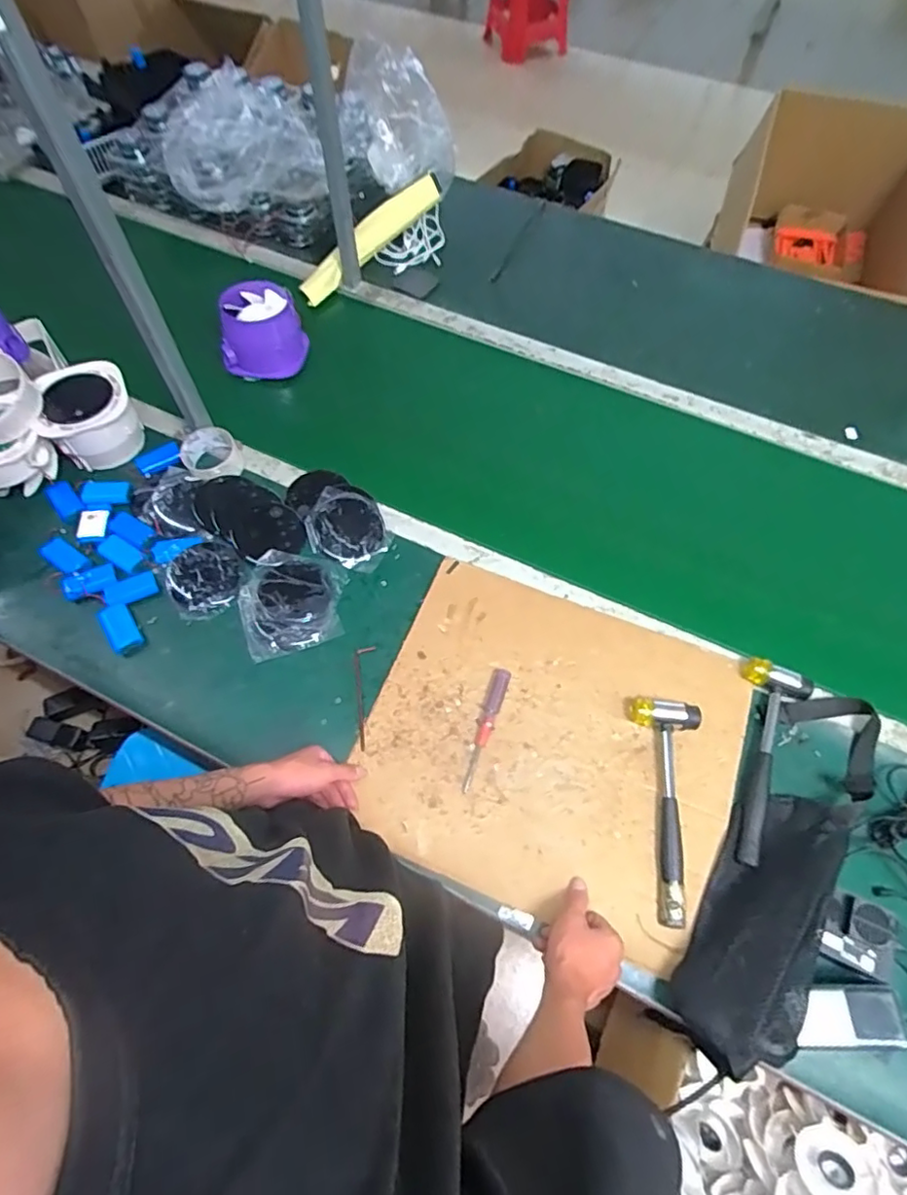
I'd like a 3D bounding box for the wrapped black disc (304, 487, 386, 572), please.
[{"bbox_3d":[-0.154,-0.107,0.866,0.125,0.017,0.125,1,73,-5],"label":"wrapped black disc"}]

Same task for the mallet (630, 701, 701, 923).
[{"bbox_3d":[0.252,0.244,0.681,0.081,0.035,0.253,7,64,3],"label":"mallet"}]

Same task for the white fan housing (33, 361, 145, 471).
[{"bbox_3d":[-0.564,-0.283,0.906,0.131,0.092,0.130,-26,67,-13],"label":"white fan housing"}]

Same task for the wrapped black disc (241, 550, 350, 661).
[{"bbox_3d":[-0.224,0.003,0.812,0.146,0.020,0.142,0,64,-1],"label":"wrapped black disc"}]

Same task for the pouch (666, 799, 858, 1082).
[{"bbox_3d":[0.330,0.326,0.605,0.108,0.095,0.300,37,69,16],"label":"pouch"}]

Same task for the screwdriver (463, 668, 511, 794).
[{"bbox_3d":[0.042,0.164,0.728,0.022,0.019,0.160,16,65,7],"label":"screwdriver"}]

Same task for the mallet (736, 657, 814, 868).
[{"bbox_3d":[0.367,0.192,0.707,0.081,0.032,0.244,28,67,13],"label":"mallet"}]

